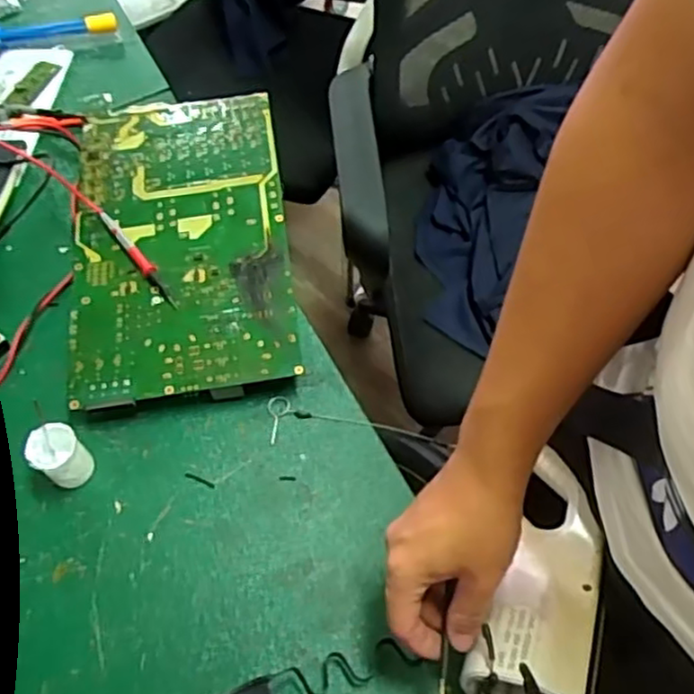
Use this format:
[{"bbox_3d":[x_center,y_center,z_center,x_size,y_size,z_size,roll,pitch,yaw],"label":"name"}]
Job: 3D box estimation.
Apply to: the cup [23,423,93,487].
[{"bbox_3d":[-0.230,0.088,0.561,0.036,0.056,0.033,-1,60,2],"label":"cup"}]

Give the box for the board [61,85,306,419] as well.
[{"bbox_3d":[-0.161,-0.102,0.672,0.201,0.041,0.339,-9,60,-2],"label":"board"}]

